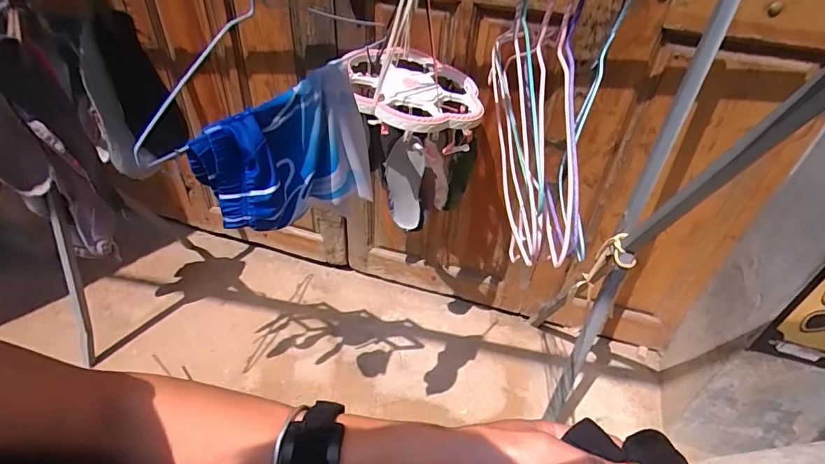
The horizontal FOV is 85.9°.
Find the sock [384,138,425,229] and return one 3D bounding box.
[{"bbox_3d":[-0.019,-0.112,1.022,0.084,0.222,0.065,5,41,0],"label":"sock"}]

